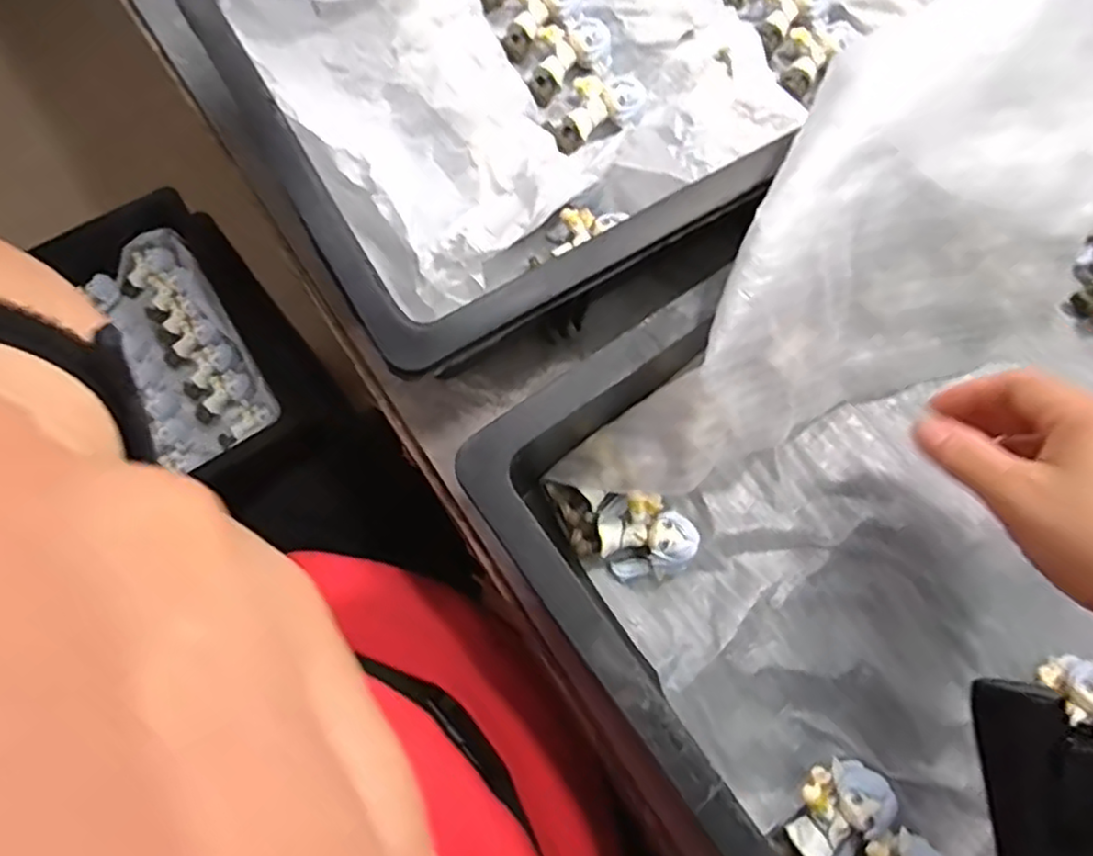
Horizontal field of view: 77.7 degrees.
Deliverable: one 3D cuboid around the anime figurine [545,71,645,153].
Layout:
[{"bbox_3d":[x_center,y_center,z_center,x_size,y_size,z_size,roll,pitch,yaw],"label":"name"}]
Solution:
[{"bbox_3d":[0.025,-0.185,0.392,0.062,0.018,0.035,-32,79,-10],"label":"anime figurine"}]

